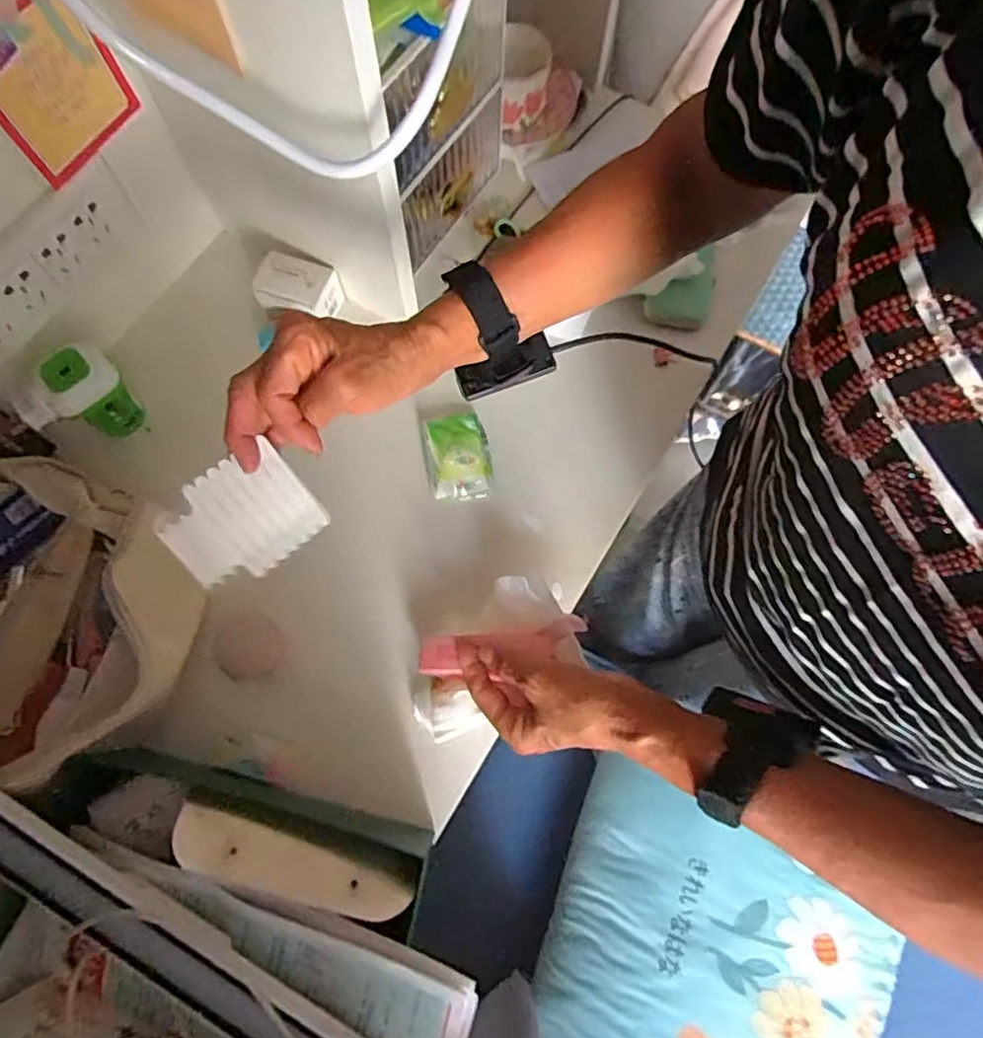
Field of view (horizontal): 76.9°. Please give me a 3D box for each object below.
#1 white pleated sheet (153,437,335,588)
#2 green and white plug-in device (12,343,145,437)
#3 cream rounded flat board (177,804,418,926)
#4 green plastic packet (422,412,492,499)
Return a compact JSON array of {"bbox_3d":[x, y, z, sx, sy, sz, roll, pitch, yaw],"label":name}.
[{"bbox_3d":[-0.147,0.000,0.367,0.080,0.004,0.066,-42,111,-21],"label":"white pleated sheet"},{"bbox_3d":[-0.350,-0.099,0.541,0.083,0.090,0.047,-43,76,-12],"label":"green and white plug-in device"},{"bbox_3d":[-0.137,0.236,0.421,0.161,0.016,0.042,18,34,1],"label":"cream rounded flat board"},{"bbox_3d":[-0.030,-0.057,0.560,0.056,0.026,0.075,-10,72,-3],"label":"green plastic packet"}]

